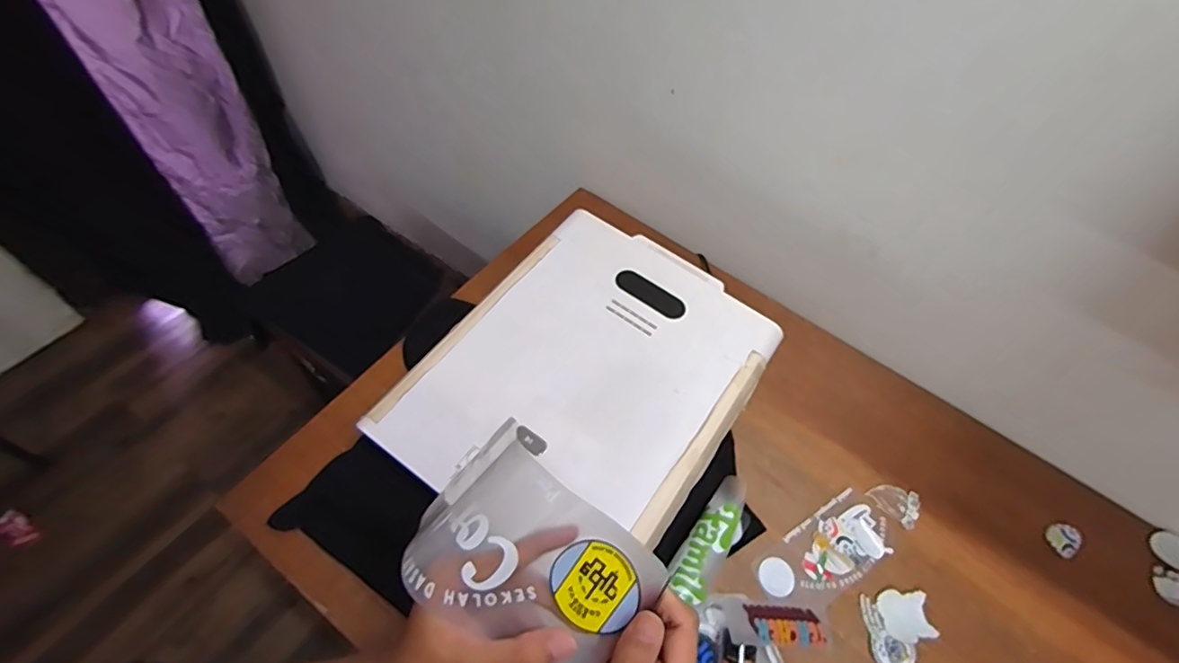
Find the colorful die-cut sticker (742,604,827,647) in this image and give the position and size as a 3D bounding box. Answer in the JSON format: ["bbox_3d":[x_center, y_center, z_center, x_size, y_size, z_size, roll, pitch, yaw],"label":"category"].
[{"bbox_3d":[0.274,0.410,0.753,0.134,0.009,0.048,18,53,-23],"label":"colorful die-cut sticker"}]

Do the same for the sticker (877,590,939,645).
[{"bbox_3d":[0.468,0.420,0.797,0.075,0.004,0.067,-2,58,-5],"label":"sticker"}]

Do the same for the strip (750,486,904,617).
[{"bbox_3d":[0.372,0.344,0.839,0.242,0.005,0.108,-27,63,-21],"label":"strip"}]

